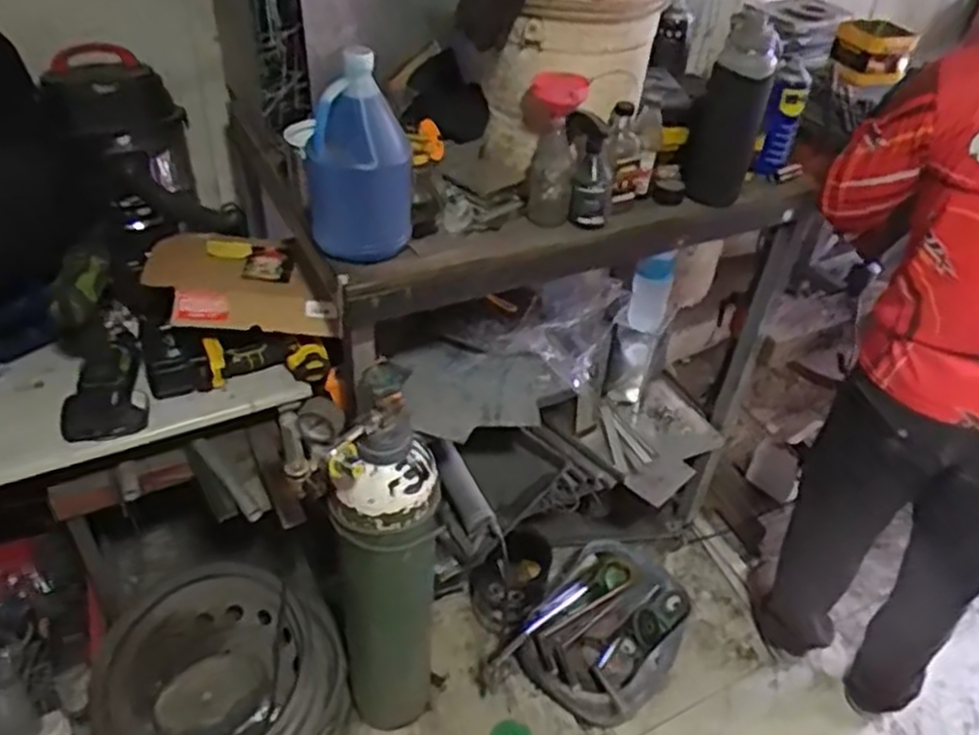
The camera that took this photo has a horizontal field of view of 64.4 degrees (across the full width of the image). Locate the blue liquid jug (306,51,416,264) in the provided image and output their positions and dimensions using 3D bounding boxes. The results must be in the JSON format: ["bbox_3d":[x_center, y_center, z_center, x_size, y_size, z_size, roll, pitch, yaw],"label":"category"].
[{"bbox_3d":[-0.191,-0.304,1.130,0.150,0.277,0.131,-4,41,-10],"label":"blue liquid jug"}]

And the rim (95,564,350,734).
[{"bbox_3d":[-0.514,0.635,1.568,0.472,0.341,0.394,-23,47,-29],"label":"rim"}]

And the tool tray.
[{"bbox_3d":[0.252,0.619,1.789,0.488,0.207,0.336,-27,49,-32],"label":"tool tray"}]

